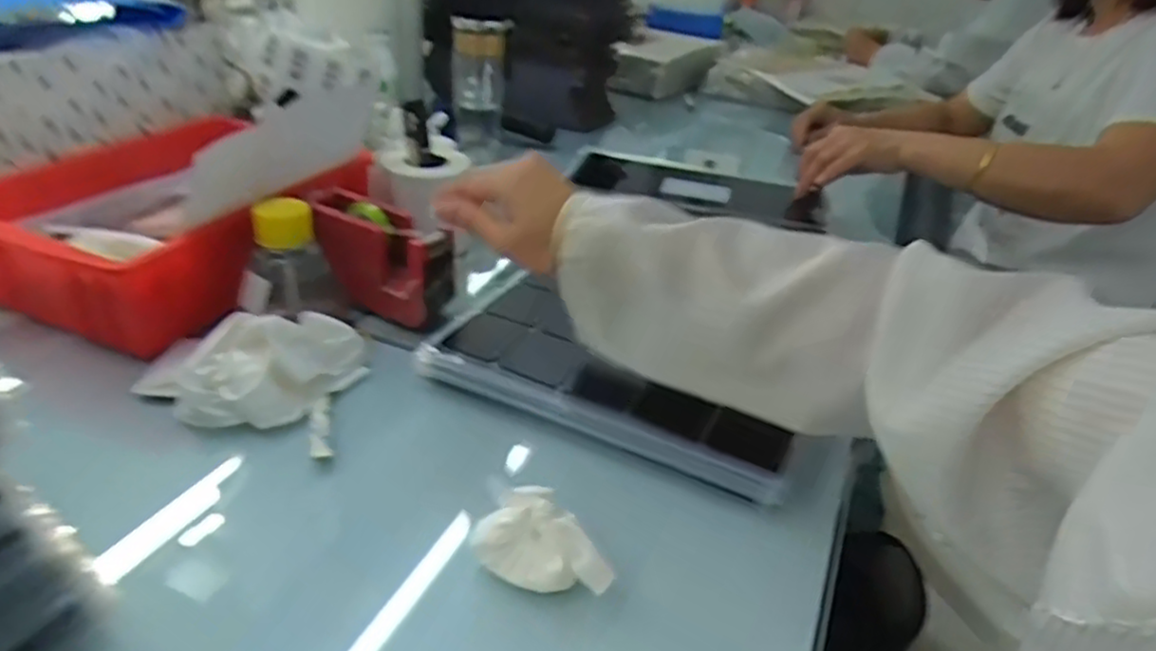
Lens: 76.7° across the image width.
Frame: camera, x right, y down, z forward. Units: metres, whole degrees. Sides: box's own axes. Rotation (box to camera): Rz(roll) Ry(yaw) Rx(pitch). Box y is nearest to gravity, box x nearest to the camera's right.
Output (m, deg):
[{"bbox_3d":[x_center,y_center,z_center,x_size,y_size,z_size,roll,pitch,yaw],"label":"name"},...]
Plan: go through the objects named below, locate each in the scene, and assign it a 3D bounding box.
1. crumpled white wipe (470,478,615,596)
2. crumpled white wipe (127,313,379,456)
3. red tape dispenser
[{"bbox_3d":[-0.018,0.116,0.392,0.073,0.038,0.033,16,32,14],"label":"crumpled white wipe"},{"bbox_3d":[-0.226,0.030,0.508,0.135,0.041,0.122,6,31,-3],"label":"crumpled white wipe"},{"bbox_3d":[-0.170,-0.059,0.614,0.133,0.080,0.051,20,33,20],"label":"red tape dispenser"}]

